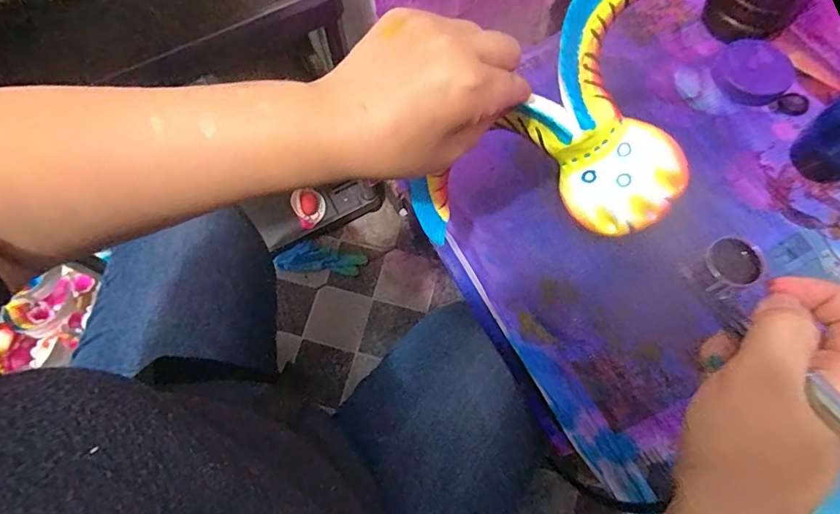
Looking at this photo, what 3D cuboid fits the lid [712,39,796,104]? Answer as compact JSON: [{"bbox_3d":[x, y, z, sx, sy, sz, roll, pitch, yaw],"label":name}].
[{"bbox_3d":[0.323,-0.179,0.452,0.067,0.015,0.067,0,70,1],"label":"lid"}]

